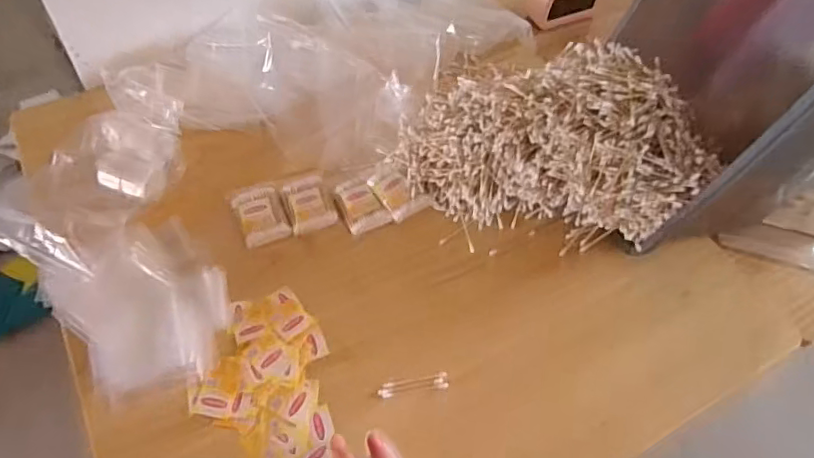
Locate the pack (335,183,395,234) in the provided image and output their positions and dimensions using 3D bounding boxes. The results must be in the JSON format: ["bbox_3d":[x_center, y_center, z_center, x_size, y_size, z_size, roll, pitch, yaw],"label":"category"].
[{"bbox_3d":[-0.060,-0.029,0.733,0.053,0.012,0.073,-22,59,-20],"label":"pack"}]

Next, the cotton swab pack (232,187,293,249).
[{"bbox_3d":[-0.185,-0.018,0.719,0.057,0.010,0.082,-17,57,-17],"label":"cotton swab pack"}]

